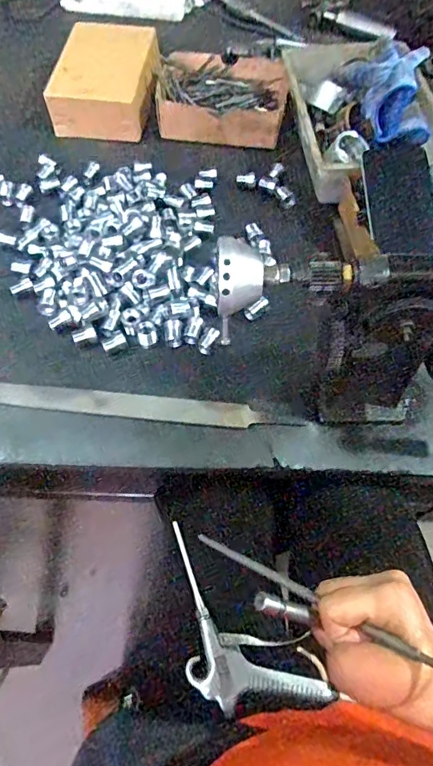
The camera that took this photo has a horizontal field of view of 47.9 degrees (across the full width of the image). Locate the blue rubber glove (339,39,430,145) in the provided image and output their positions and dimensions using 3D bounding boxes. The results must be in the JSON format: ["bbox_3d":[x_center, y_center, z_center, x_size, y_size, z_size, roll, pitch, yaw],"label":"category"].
[{"bbox_3d":[0.209,-0.367,0.607,0.108,0.060,0.177,10,61,2],"label":"blue rubber glove"}]

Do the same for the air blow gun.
[{"bbox_3d":[0.009,0.226,0.435,0.188,0.021,0.095,34,65,14],"label":"air blow gun"}]

